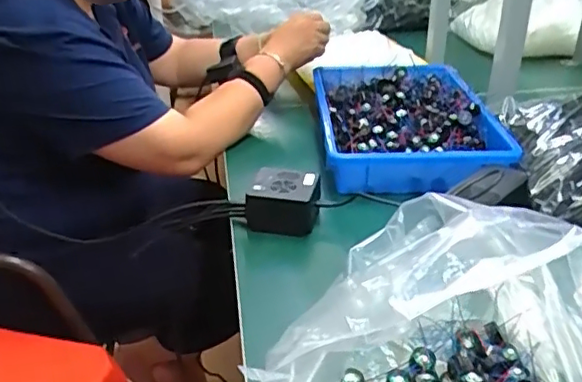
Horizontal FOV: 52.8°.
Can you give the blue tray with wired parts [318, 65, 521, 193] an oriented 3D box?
[{"bbox_3d":[0.171,-0.114,0.925,0.245,0.065,0.376,-1,29,0],"label":"blue tray with wired parts"}]

